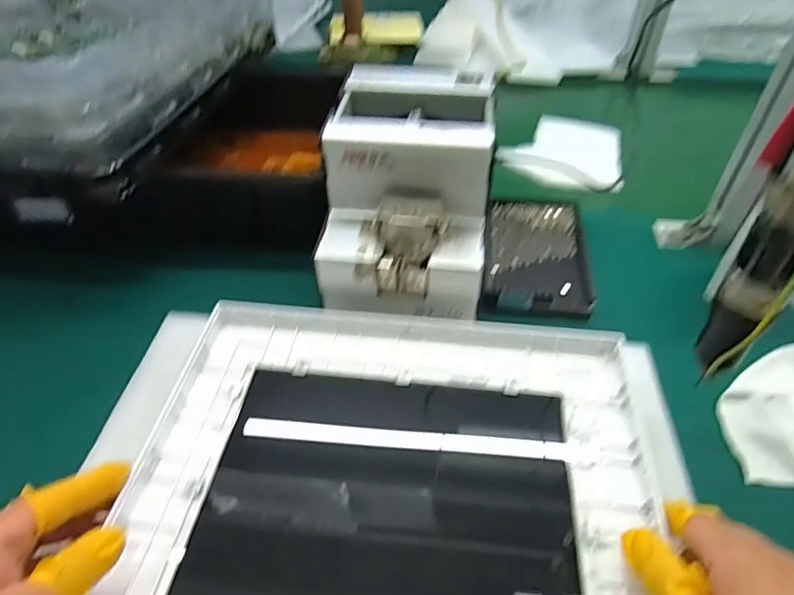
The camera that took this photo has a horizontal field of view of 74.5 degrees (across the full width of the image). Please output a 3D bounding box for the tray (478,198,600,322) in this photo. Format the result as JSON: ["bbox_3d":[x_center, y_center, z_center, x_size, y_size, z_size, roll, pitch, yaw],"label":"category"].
[{"bbox_3d":[0.127,-0.040,0.479,0.090,0.021,0.138,8,44,7],"label":"tray"}]

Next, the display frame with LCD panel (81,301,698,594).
[{"bbox_3d":[-0.003,0.113,0.314,0.353,0.025,0.260,5,44,4],"label":"display frame with LCD panel"}]

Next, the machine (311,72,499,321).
[{"bbox_3d":[0.012,-0.087,0.428,0.128,0.128,0.172,5,44,5],"label":"machine"}]

